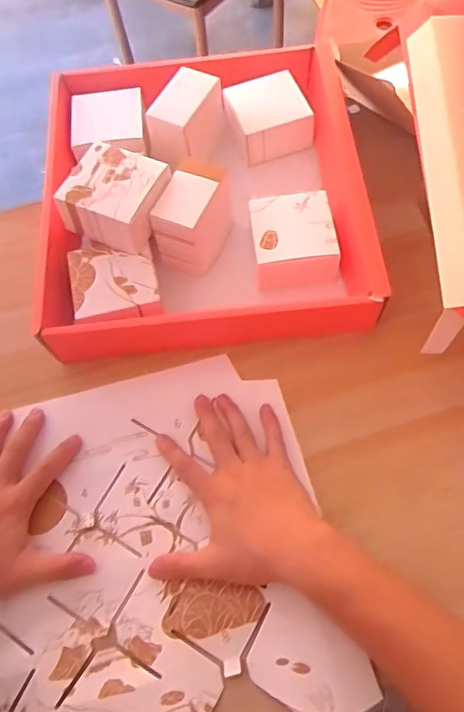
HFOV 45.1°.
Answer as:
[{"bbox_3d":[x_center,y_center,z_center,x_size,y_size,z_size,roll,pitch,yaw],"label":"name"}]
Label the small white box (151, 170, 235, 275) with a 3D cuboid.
[{"bbox_3d":[-0.042,-0.150,0.611,0.060,0.085,0.096,23,68,14],"label":"small white box"}]

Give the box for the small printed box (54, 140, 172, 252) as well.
[{"bbox_3d":[-0.124,-0.169,0.590,0.095,0.047,0.093,20,67,12],"label":"small printed box"}]

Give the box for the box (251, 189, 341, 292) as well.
[{"bbox_3d":[0.067,-0.123,0.617,0.089,0.062,0.095,-9,64,-1],"label":"box"}]

